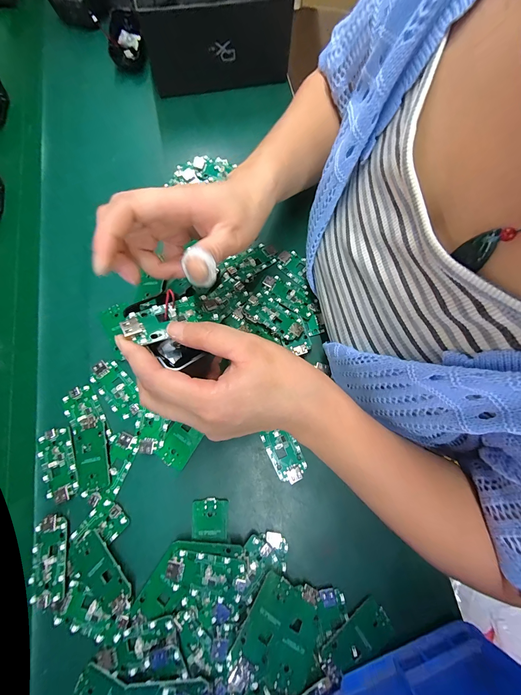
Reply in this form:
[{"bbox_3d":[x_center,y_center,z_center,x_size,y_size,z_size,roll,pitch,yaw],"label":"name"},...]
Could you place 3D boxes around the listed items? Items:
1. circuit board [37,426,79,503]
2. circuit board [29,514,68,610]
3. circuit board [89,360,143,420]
[{"bbox_3d":[-0.185,0.107,0.264,0.030,0.004,0.063,-18,75,-7],"label":"circuit board"},{"bbox_3d":[-0.177,0.177,0.242,0.030,0.005,0.064,-9,74,-4],"label":"circuit board"},{"bbox_3d":[-0.143,0.041,0.287,0.030,0.008,0.066,-43,79,-12],"label":"circuit board"}]

